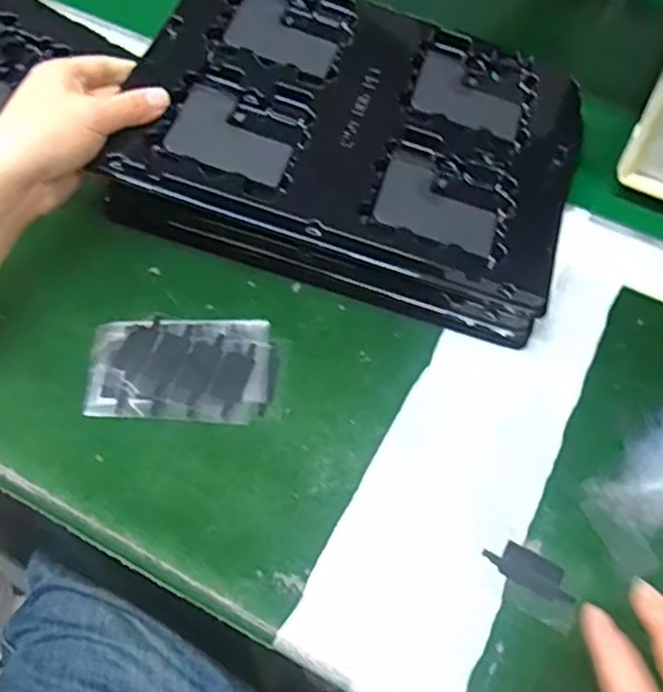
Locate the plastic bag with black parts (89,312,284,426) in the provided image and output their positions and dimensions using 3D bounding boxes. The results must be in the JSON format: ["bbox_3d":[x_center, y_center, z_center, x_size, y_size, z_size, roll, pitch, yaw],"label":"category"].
[{"bbox_3d":[-0.089,0.013,0.396,0.113,0.006,0.067,3,60,0],"label":"plastic bag with black parts"}]

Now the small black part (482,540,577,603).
[{"bbox_3d":[0.106,0.118,0.342,0.049,0.004,0.018,28,63,14],"label":"small black part"}]

